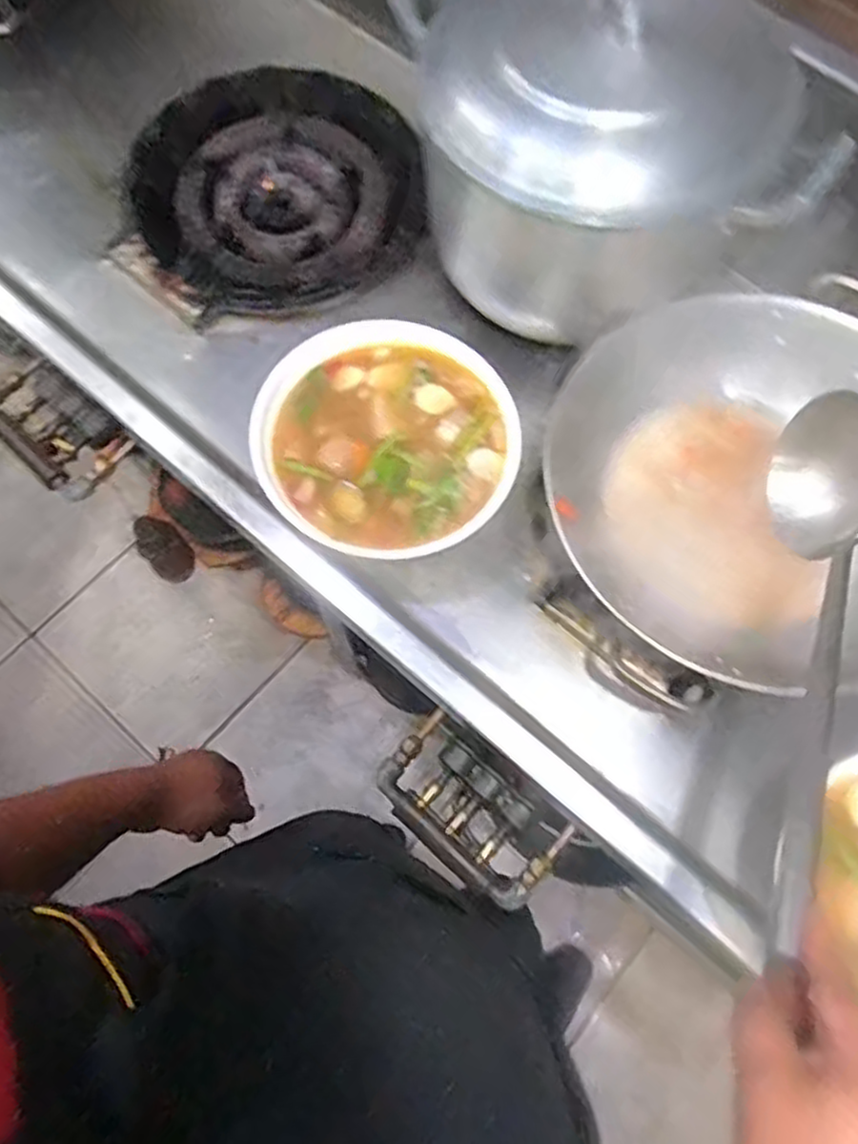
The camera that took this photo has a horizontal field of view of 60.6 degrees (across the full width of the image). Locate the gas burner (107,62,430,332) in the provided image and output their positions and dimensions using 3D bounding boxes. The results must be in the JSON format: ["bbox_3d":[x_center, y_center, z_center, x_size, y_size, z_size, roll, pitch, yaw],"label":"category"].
[{"bbox_3d":[-0.185,-0.437,0.843,0.335,0.050,0.323,-12,71,-3],"label":"gas burner"}]

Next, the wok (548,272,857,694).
[{"bbox_3d":[0.285,-0.071,0.640,0.334,0.104,0.346,0,70,1],"label":"wok"}]

